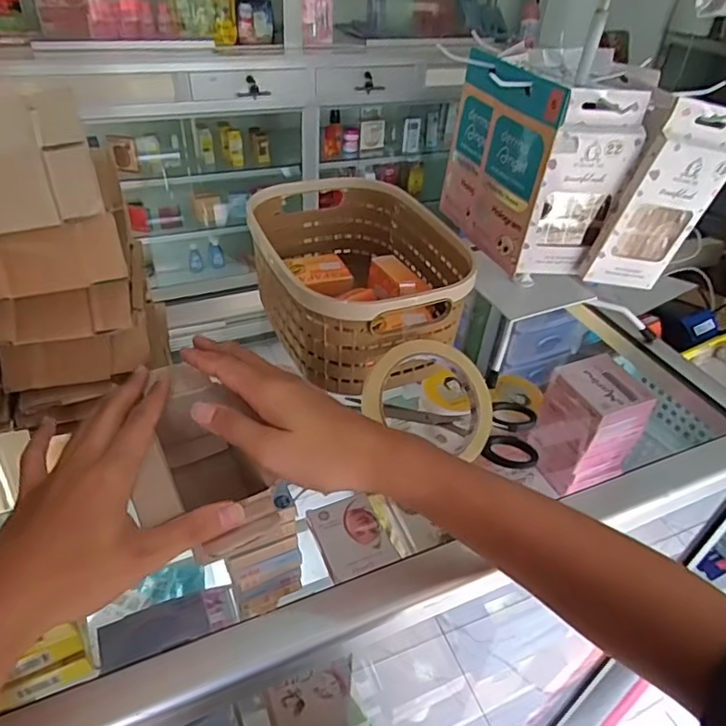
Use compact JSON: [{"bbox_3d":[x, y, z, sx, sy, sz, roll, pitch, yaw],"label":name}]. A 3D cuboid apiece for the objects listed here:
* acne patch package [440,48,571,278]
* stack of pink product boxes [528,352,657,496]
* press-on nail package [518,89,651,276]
[{"bbox_3d":[0.107,-0.170,0.464,0.018,0.136,0.133,-7,41,-14],"label":"acne patch package"},{"bbox_3d":[0.244,0.066,0.610,0.074,0.130,0.081,-14,43,-22],"label":"stack of pink product boxes"},{"bbox_3d":[0.161,-0.132,0.432,0.063,0.140,0.024,0,41,-10],"label":"press-on nail package"}]

